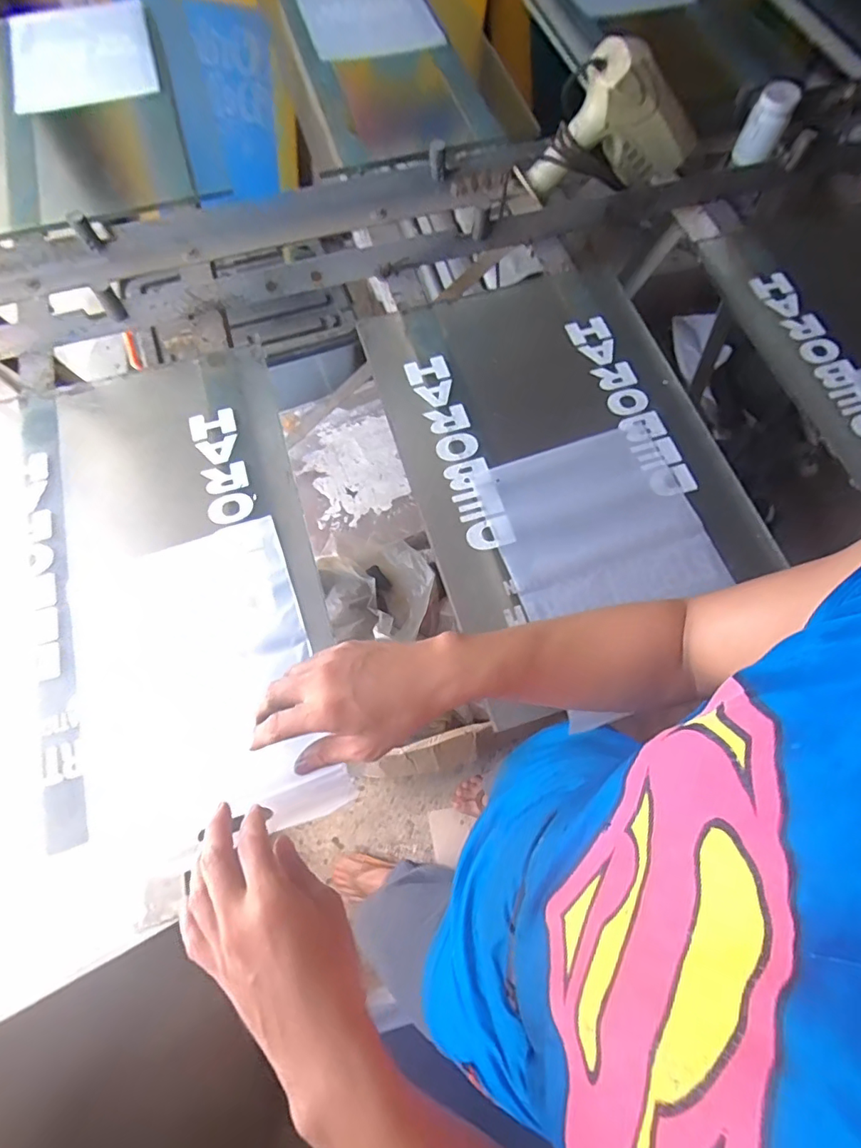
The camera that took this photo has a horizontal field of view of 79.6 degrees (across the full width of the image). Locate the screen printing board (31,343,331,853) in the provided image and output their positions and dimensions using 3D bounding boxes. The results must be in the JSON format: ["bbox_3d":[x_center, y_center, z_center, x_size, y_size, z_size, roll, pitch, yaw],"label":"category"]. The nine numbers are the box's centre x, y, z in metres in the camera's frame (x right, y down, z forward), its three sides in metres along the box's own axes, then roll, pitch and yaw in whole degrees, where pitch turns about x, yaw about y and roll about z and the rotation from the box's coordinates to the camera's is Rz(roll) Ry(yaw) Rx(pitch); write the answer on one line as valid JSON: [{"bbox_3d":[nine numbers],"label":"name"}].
[{"bbox_3d":[-0.319,-0.021,0.643,0.316,0.027,0.598,-15,74,-7],"label":"screen printing board"}]

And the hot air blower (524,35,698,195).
[{"bbox_3d":[0.312,-0.719,0.801,0.311,0.185,0.070,-22,71,-8],"label":"hot air blower"}]

